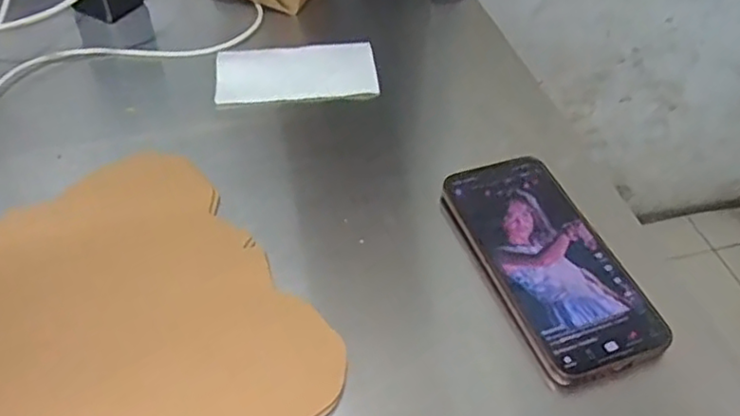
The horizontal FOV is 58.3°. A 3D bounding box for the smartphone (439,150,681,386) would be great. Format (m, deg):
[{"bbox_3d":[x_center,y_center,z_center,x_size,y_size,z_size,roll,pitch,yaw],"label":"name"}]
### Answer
[{"bbox_3d":[0.110,0.031,0.422,0.080,0.014,0.165,-16,49,-16],"label":"smartphone"}]

